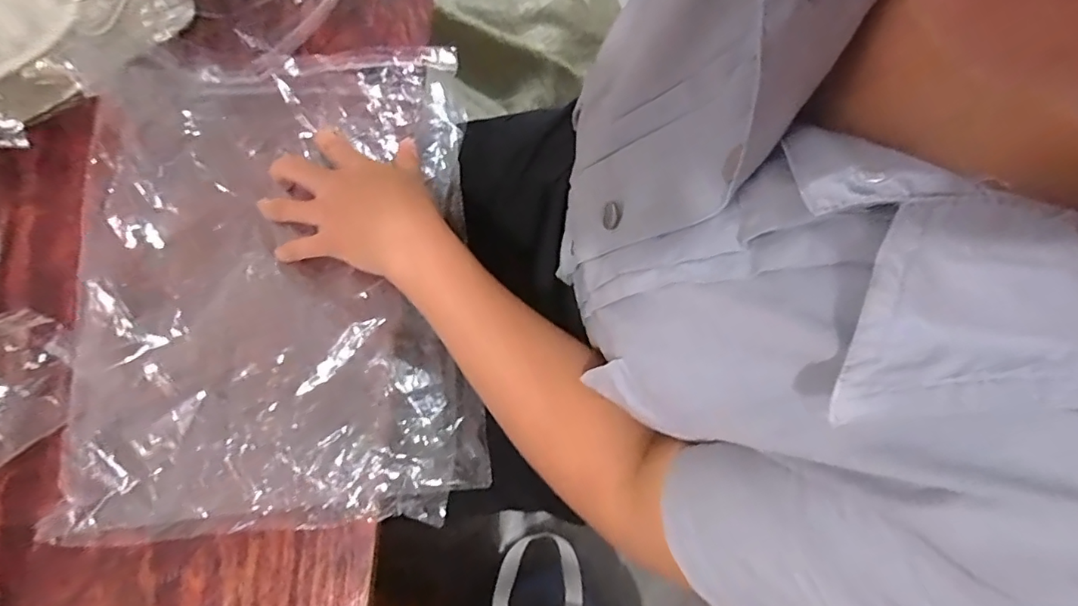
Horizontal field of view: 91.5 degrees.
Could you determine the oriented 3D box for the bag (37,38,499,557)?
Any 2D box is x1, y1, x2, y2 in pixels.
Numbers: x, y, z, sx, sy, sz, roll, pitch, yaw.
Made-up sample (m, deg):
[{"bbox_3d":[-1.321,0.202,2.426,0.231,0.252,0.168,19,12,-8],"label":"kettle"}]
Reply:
[{"bbox_3d":[-0.198,-0.028,0.409,0.288,0.049,0.383,-5,76,-1],"label":"bag"}]

